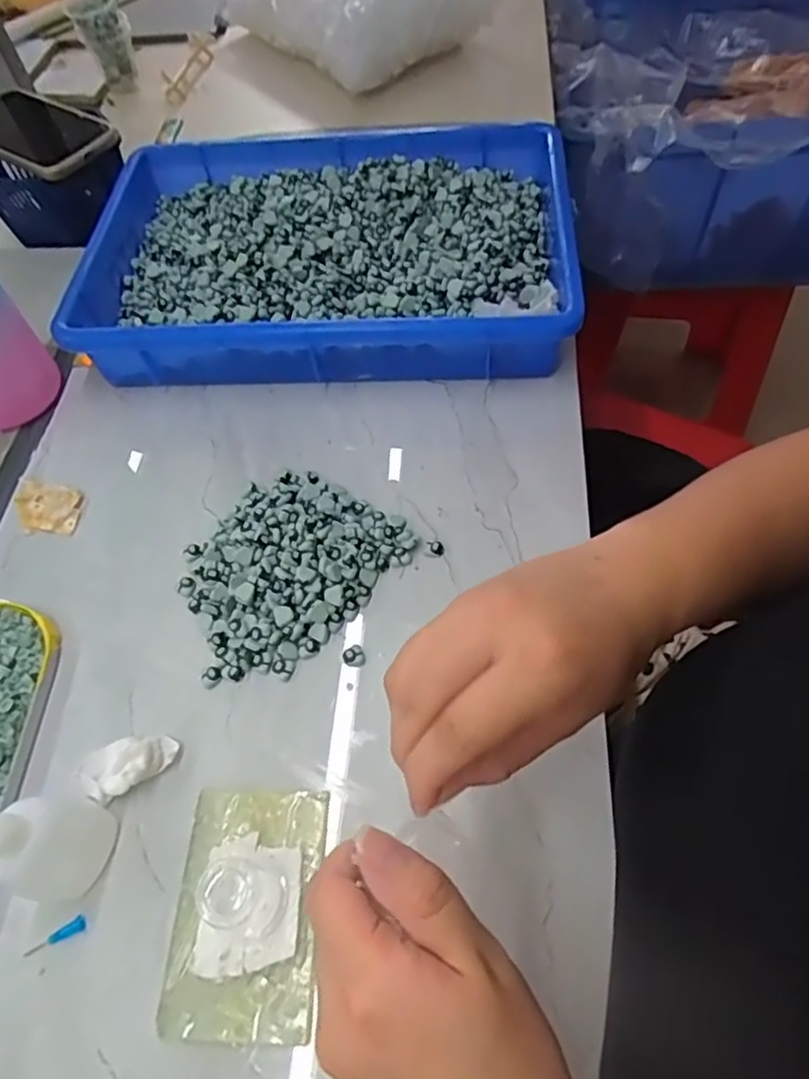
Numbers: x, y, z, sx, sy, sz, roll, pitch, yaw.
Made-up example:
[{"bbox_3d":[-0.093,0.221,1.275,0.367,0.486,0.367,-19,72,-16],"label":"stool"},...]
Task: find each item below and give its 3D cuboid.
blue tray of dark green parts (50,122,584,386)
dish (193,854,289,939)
[{"bbox_3d":[-0.061,-0.227,0.529,0.366,0.062,0.246,2,59,4],"label":"blue tray of dark green parts"},{"bbox_3d":[-0.075,0.164,0.306,0.035,0.040,0.028,13,61,11],"label":"dish"}]

